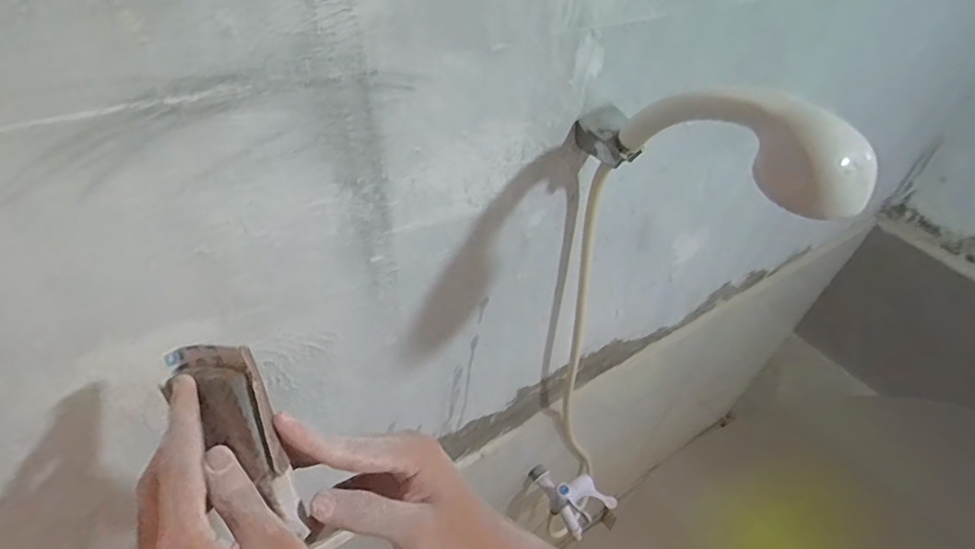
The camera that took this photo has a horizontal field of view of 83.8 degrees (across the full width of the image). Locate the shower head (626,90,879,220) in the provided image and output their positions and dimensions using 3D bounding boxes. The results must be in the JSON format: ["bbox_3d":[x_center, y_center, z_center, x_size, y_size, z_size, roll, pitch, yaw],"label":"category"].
[{"bbox_3d":[0.161,-0.095,0.375,0.054,0.069,0.194,-22,36,-25],"label":"shower head"}]

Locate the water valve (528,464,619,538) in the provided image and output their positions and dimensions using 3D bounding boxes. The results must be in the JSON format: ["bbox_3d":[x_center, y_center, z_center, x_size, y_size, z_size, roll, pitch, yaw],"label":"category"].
[{"bbox_3d":[0.162,0.418,1.062,0.090,0.102,0.146,-27,55,-29],"label":"water valve"}]

